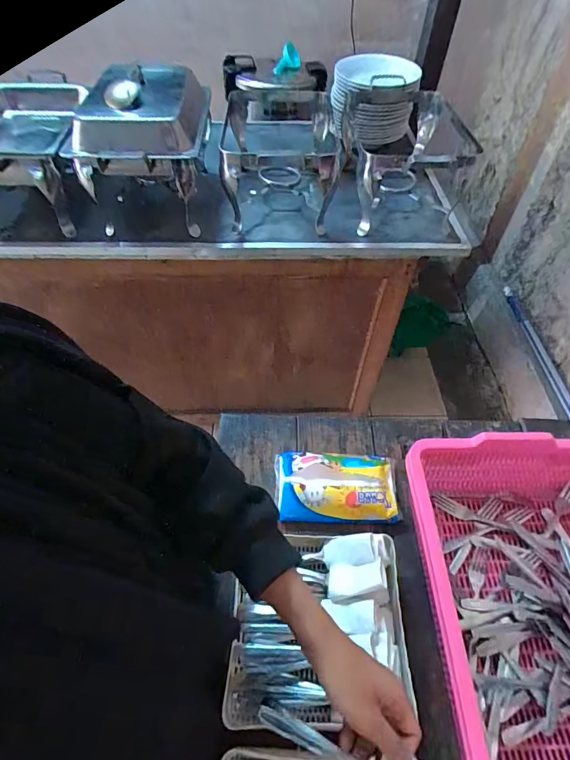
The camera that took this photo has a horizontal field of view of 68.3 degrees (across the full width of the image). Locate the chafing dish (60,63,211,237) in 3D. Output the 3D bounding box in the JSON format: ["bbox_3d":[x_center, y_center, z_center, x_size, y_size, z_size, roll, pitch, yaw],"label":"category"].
[{"bbox_3d":[-0.278,-0.471,0.859,0.227,0.226,0.269,3,52,0],"label":"chafing dish"}]

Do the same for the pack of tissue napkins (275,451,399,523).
[{"bbox_3d":[0.079,0.160,0.644,0.184,0.037,0.103,1,52,-2],"label":"pack of tissue napkins"}]

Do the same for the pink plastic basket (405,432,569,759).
[{"bbox_3d":[0.340,0.266,0.518,0.324,0.119,0.378,0,52,-2],"label":"pink plastic basket"}]

